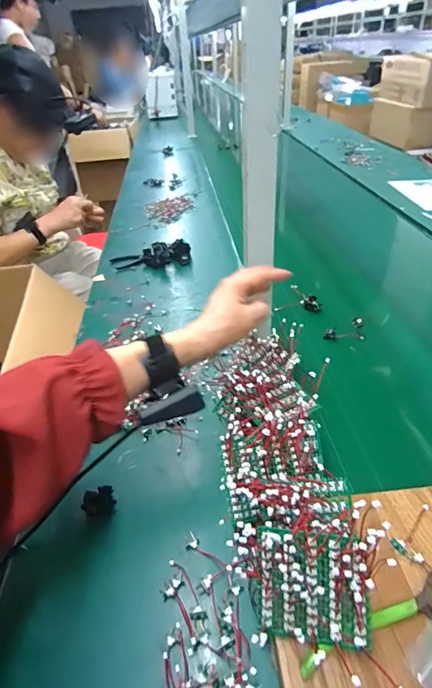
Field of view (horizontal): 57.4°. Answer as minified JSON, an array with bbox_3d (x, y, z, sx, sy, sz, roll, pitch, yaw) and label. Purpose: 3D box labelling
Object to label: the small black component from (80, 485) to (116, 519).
[{"bbox_3d":[-0.132,0.180,0.445,0.034,0.029,0.024,-15,39,-14],"label":"small black component"}]

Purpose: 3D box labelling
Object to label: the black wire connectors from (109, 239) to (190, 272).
[{"bbox_3d":[-0.160,-0.214,0.945,0.198,0.042,0.077,-2,37,2],"label":"black wire connectors"}]

